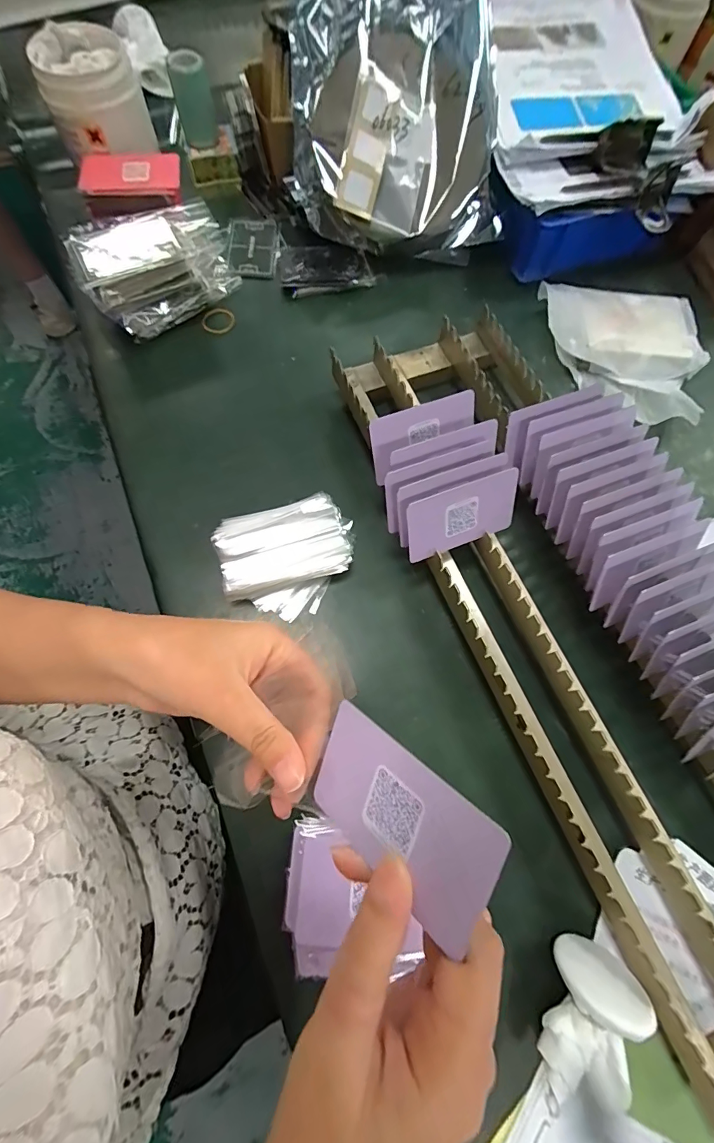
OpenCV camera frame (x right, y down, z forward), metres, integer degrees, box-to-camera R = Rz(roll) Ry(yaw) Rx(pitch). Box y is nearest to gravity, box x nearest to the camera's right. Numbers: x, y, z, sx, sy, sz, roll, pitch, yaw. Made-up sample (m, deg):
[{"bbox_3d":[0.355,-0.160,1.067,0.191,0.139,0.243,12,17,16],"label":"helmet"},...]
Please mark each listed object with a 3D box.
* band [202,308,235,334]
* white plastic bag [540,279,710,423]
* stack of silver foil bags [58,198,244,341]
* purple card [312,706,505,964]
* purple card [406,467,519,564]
[{"bbox_3d":[-0.143,-0.258,0.443,0.033,0.005,0.028,-27,73,-11],"label":"band"},{"bbox_3d":[0.261,-0.209,0.417,0.153,0.033,0.154,0,70,-2],"label":"white plastic bag"},{"bbox_3d":[-0.195,-0.296,0.422,0.142,0.065,0.090,-39,76,-14],"label":"stack of silver foil bags"},{"bbox_3d":[0.014,0.096,0.171,0.083,0.004,0.052,28,105,42],"label":"purple card"},{"bbox_3d":[0.075,-0.039,0.309,0.083,0.053,0.004,-20,44,-9],"label":"purple card"}]

